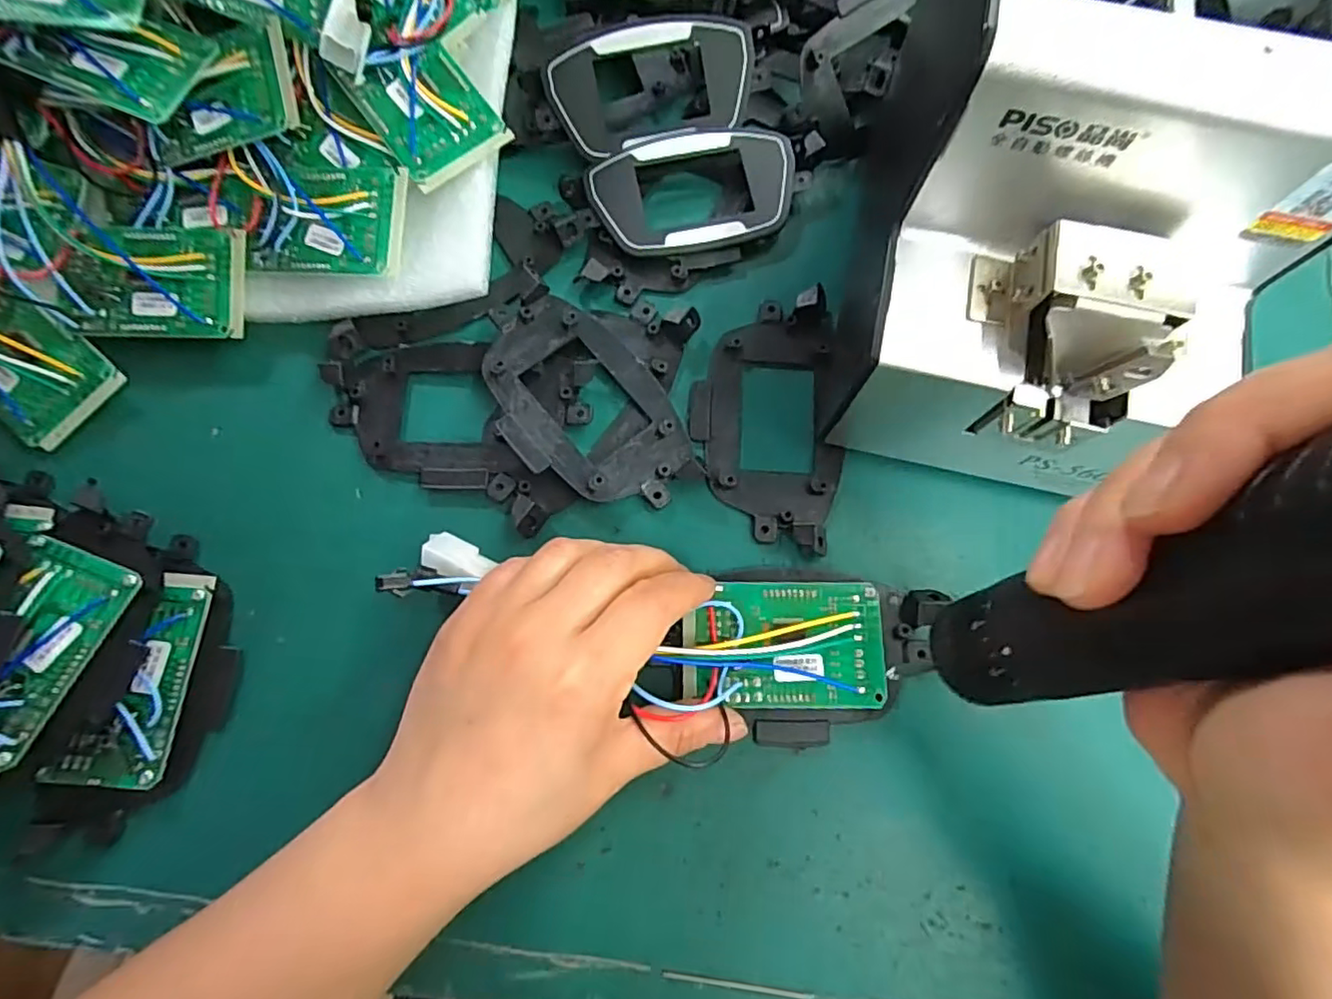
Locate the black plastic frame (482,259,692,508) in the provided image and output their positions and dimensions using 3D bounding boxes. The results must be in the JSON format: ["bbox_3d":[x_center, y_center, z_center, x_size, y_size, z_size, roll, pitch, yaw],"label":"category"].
[{"bbox_3d":[-0.039,-0.045,0.282,0.070,0.013,0.112,-43,79,-10],"label":"black plastic frame"}]

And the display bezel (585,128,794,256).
[{"bbox_3d":[0.016,-0.154,0.310,0.102,0.004,0.061,-16,75,-4],"label":"display bezel"}]

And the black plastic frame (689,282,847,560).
[{"bbox_3d":[0.046,-0.040,0.285,0.067,0.014,0.121,5,75,2],"label":"black plastic frame"}]

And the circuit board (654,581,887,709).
[{"bbox_3d":[0.045,0.057,0.251,0.085,0.013,0.049,1,77,0],"label":"circuit board"}]

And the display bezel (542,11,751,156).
[{"bbox_3d":[-0.007,-0.209,0.316,0.101,0.010,0.056,-14,98,-1],"label":"display bezel"}]

